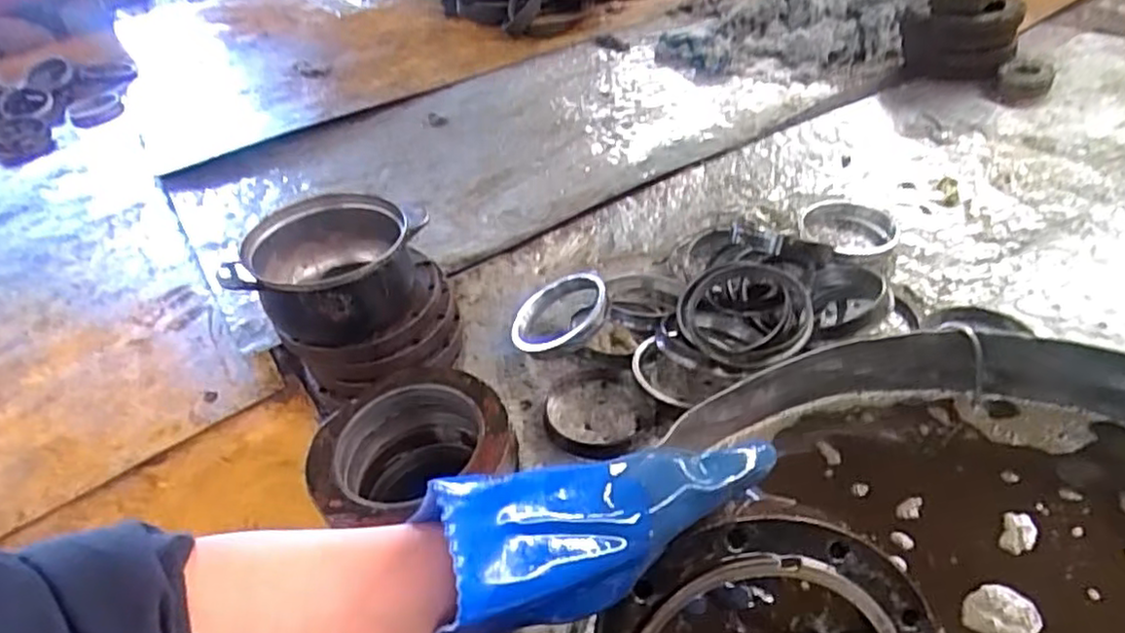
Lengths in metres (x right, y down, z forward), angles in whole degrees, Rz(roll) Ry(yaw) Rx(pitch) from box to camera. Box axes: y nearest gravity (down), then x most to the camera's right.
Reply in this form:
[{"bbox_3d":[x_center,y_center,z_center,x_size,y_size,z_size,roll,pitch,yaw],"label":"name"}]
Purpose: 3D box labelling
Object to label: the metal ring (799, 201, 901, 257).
[{"bbox_3d":[0.536,-0.167,1.267,0.150,0.048,0.159,-5,42,5],"label":"metal ring"}]

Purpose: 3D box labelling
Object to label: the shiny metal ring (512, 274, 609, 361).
[{"bbox_3d":[-0.004,-0.001,1.165,0.171,0.035,0.171,-21,39,18],"label":"shiny metal ring"}]

